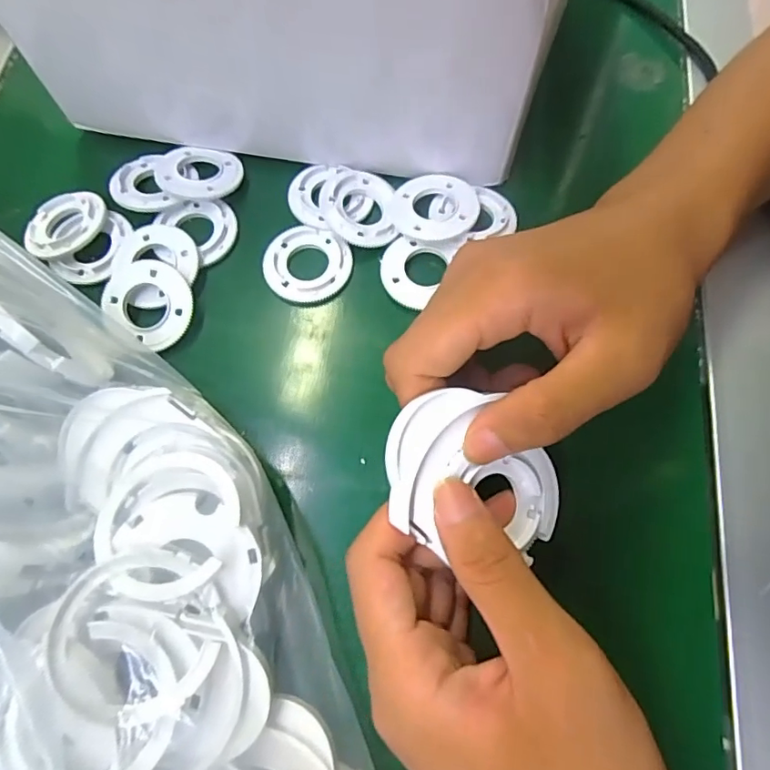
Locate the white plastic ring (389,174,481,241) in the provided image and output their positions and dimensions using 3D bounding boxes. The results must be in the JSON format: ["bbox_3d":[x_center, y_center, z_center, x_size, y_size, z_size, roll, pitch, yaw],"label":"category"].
[{"bbox_3d":[0.025,-0.089,0.267,0.043,0.008,0.040,0,71,1],"label":"white plastic ring"}]

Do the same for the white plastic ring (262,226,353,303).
[{"bbox_3d":[-0.039,-0.061,0.263,0.043,0.004,0.041,-4,71,0],"label":"white plastic ring"}]

